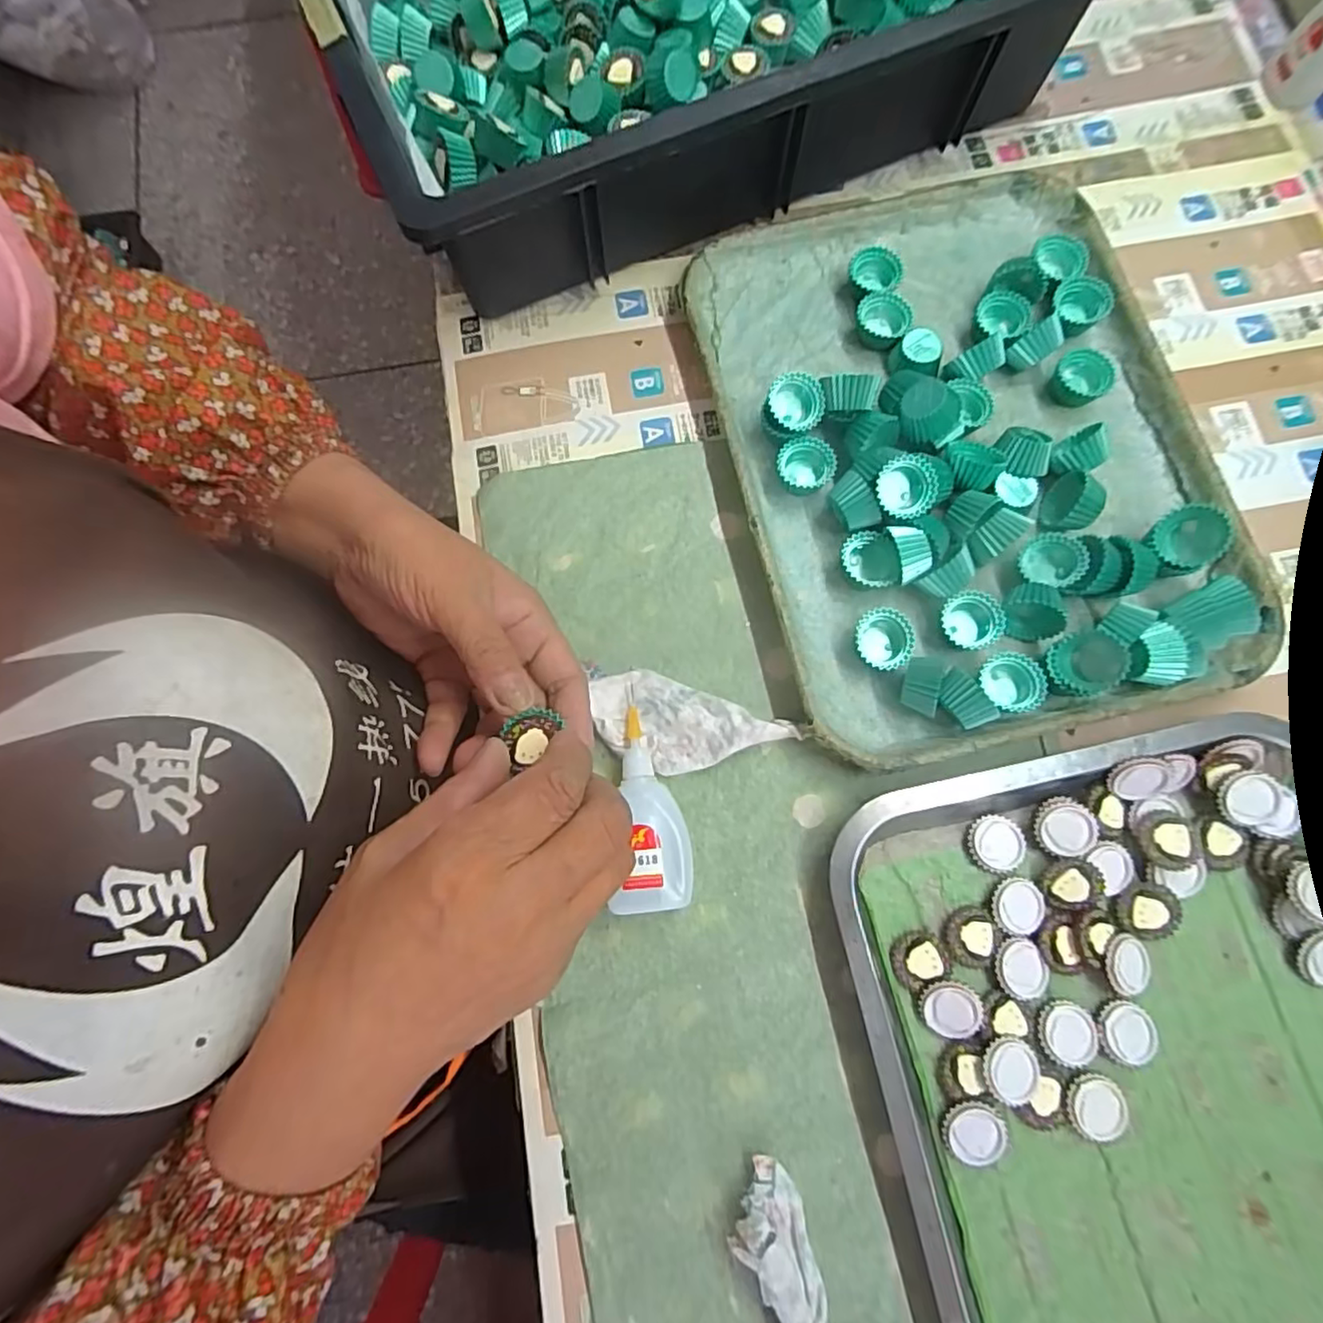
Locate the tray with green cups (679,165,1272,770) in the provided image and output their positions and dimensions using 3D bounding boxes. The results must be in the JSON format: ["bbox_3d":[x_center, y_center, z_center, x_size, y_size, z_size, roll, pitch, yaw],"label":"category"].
[{"bbox_3d":[0.169,-0.126,0.360,0.256,0.032,0.334,-13,76,-2],"label":"tray with green cups"}]

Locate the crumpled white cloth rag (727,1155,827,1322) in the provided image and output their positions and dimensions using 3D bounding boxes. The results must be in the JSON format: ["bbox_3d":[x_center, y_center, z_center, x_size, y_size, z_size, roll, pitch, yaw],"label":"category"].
[{"bbox_3d":[0.054,0.276,0.279,0.033,0.020,0.092,-14,77,-2],"label":"crumpled white cloth rag"}]

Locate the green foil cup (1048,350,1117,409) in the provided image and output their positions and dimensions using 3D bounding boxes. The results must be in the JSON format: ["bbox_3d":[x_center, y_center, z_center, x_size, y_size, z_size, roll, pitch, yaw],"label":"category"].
[{"bbox_3d":[0.247,-0.166,0.372,0.030,0.016,0.030,0,76,1],"label":"green foil cup"}]

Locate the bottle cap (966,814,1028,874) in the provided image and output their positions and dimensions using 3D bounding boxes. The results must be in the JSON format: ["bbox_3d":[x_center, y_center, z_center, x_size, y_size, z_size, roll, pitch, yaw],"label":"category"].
[{"bbox_3d":[0.172,0.093,0.322,0.028,0.005,0.027,0,76,1],"label":"bottle cap"}]

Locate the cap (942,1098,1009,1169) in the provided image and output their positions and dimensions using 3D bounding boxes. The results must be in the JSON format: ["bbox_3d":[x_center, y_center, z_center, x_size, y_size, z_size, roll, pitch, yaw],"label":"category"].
[{"bbox_3d":[0.145,0.219,0.292,0.029,0.008,0.028,0,76,1],"label":"cap"}]

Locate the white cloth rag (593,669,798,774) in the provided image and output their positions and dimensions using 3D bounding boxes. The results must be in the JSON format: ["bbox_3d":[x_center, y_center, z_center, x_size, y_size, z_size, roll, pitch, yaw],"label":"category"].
[{"bbox_3d":[0.012,0.037,0.339,0.106,0.013,0.048,21,78,6],"label":"white cloth rag"}]

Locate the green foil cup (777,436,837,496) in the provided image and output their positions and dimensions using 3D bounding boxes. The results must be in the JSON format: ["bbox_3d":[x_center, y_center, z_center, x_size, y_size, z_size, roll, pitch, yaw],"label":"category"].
[{"bbox_3d":[0.083,-0.112,0.365,0.030,0.019,0.031,0,76,1],"label":"green foil cup"}]

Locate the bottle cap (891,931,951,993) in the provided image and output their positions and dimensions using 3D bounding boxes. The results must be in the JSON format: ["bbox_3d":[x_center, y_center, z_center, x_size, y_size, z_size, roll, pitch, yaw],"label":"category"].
[{"bbox_3d":[0.127,0.146,0.309,0.027,0.004,0.024,-25,77,-5],"label":"bottle cap"}]

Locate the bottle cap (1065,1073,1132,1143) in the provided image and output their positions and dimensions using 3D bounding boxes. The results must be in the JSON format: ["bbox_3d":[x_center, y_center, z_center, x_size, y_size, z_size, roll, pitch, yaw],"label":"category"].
[{"bbox_3d":[0.203,0.207,0.292,0.030,0.008,0.026,20,78,6],"label":"bottle cap"}]

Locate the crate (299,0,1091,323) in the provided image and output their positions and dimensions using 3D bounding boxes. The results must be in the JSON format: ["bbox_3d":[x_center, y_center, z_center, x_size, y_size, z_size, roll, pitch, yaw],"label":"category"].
[{"bbox_3d":[0.015,-0.429,0.401,0.430,0.094,0.325,-23,77,-4],"label":"crate"}]

